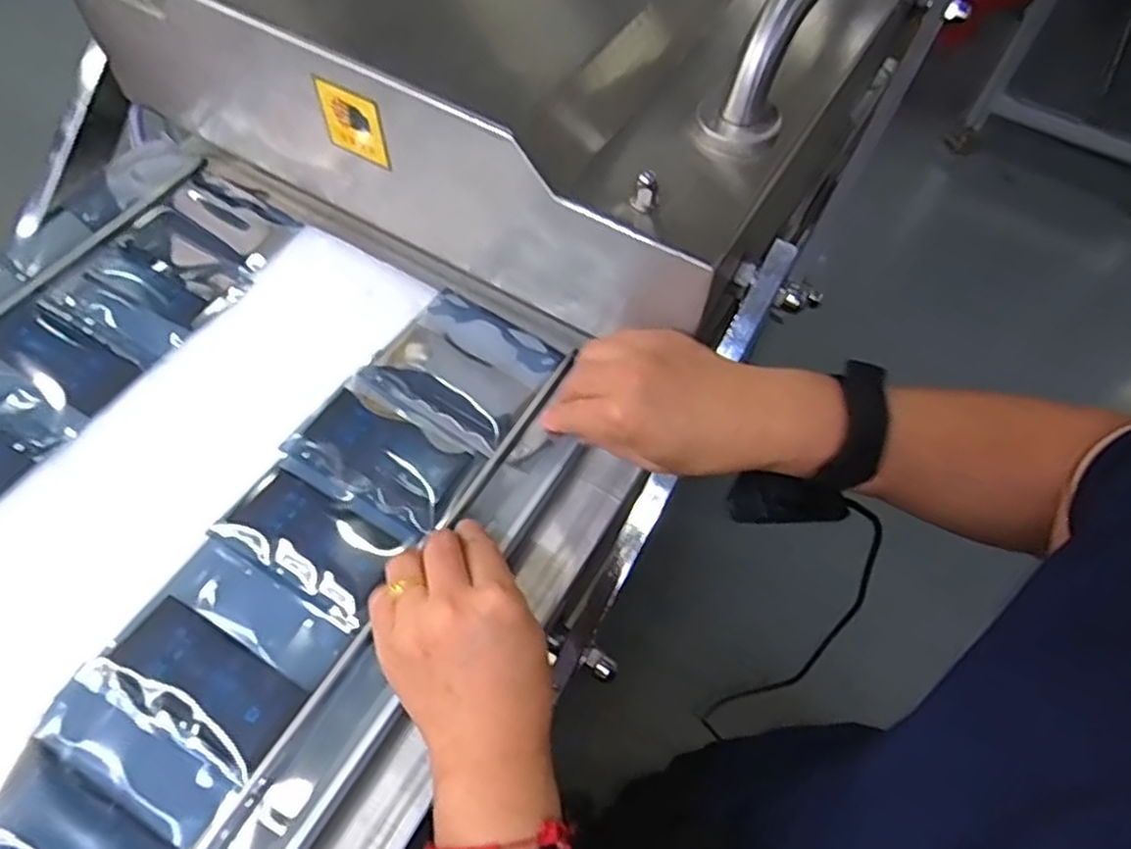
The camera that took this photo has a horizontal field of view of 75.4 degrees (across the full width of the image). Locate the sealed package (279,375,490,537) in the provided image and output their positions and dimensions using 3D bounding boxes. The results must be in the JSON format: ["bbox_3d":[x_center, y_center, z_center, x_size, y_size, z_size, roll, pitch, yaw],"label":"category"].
[{"bbox_3d":[-0.112,0.018,0.460,0.110,0.005,0.064,29,62,14],"label":"sealed package"}]

